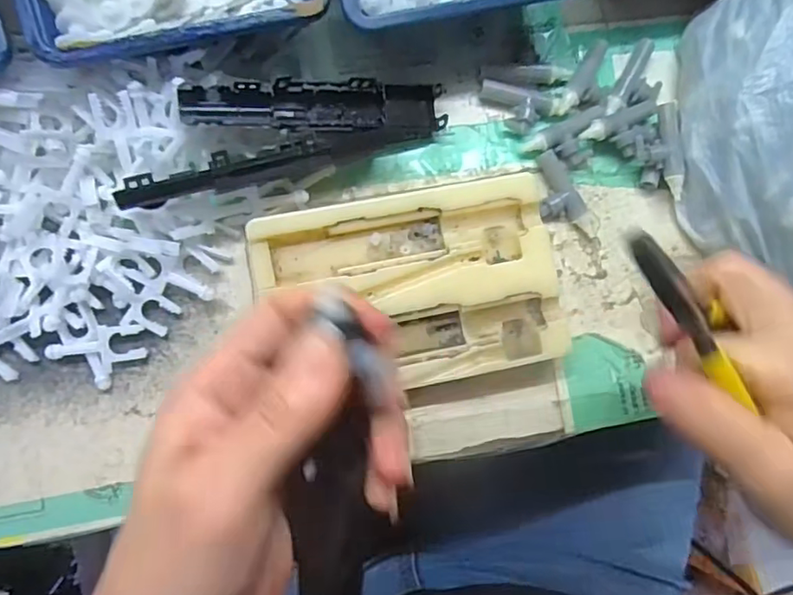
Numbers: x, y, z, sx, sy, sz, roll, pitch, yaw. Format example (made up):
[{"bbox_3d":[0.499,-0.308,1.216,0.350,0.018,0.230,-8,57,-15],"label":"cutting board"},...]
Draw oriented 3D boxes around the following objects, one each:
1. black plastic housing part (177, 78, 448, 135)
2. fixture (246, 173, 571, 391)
[{"bbox_3d":[-0.033,-0.088,0.267,0.123,0.013,0.023,-7,86,-22],"label":"black plastic housing part"},{"bbox_3d":[0.007,-0.004,0.271,0.137,0.018,0.088,-11,87,-8],"label":"fixture"}]

